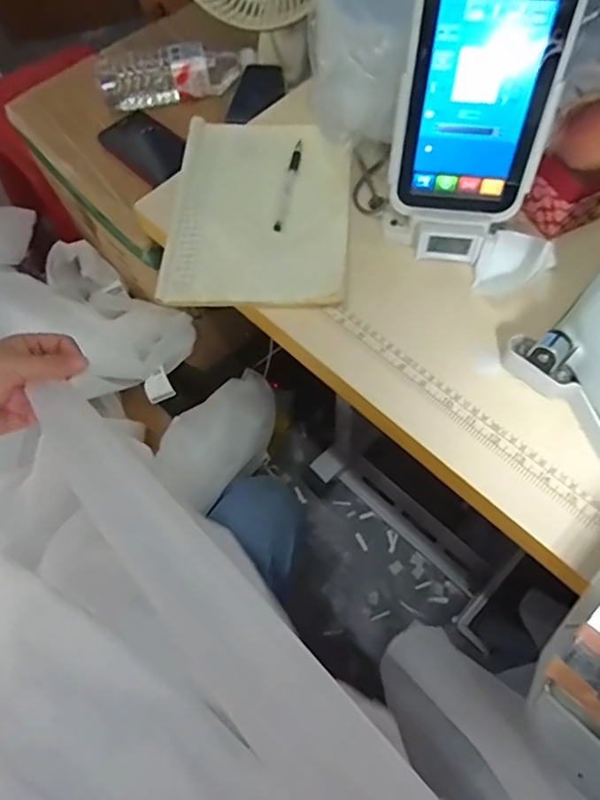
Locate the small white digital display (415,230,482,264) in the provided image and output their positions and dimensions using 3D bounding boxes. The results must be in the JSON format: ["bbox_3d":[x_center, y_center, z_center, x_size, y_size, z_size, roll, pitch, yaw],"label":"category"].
[{"bbox_3d":[0.148,-0.152,0.516,0.059,0.026,0.006,7,27,1],"label":"small white digital display"}]

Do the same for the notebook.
[{"bbox_3d":[-0.042,-0.211,0.562,0.188,0.017,0.253,2,64,4],"label":"notebook"}]

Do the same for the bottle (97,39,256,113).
[{"bbox_3d":[-0.177,-0.472,0.736,0.214,0.054,0.056,-11,64,-2],"label":"bottle"}]

